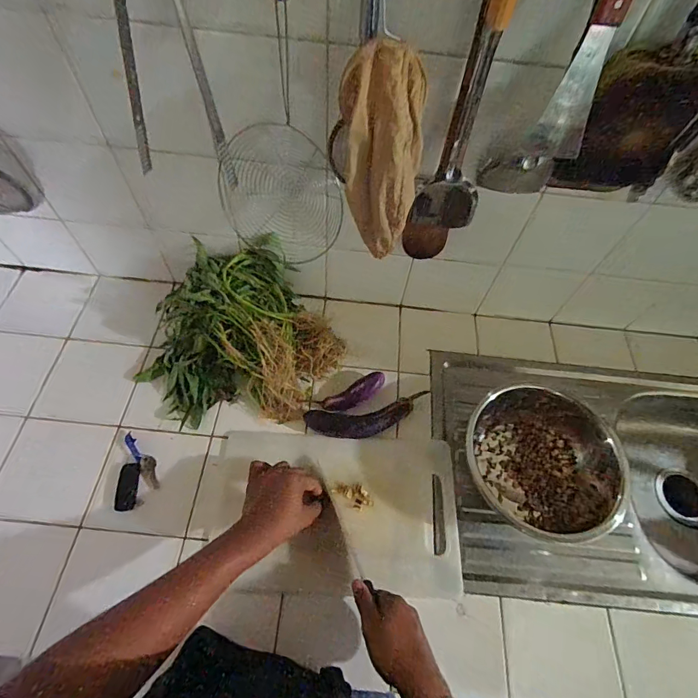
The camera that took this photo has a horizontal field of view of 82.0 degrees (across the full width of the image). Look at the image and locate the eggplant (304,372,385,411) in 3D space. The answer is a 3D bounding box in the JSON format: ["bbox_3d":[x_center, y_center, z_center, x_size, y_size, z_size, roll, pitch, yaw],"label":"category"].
[{"bbox_3d":[0.000,0.078,0.694,0.132,0.030,0.042,-19,62,-14],"label":"eggplant"}]

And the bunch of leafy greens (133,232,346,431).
[{"bbox_3d":[-0.203,-0.020,0.698,0.303,0.119,0.322,-29,65,-19],"label":"bunch of leafy greens"}]

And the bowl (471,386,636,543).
[{"bbox_3d":[0.317,0.162,0.643,0.230,0.091,0.215,2,59,-3],"label":"bowl"}]

